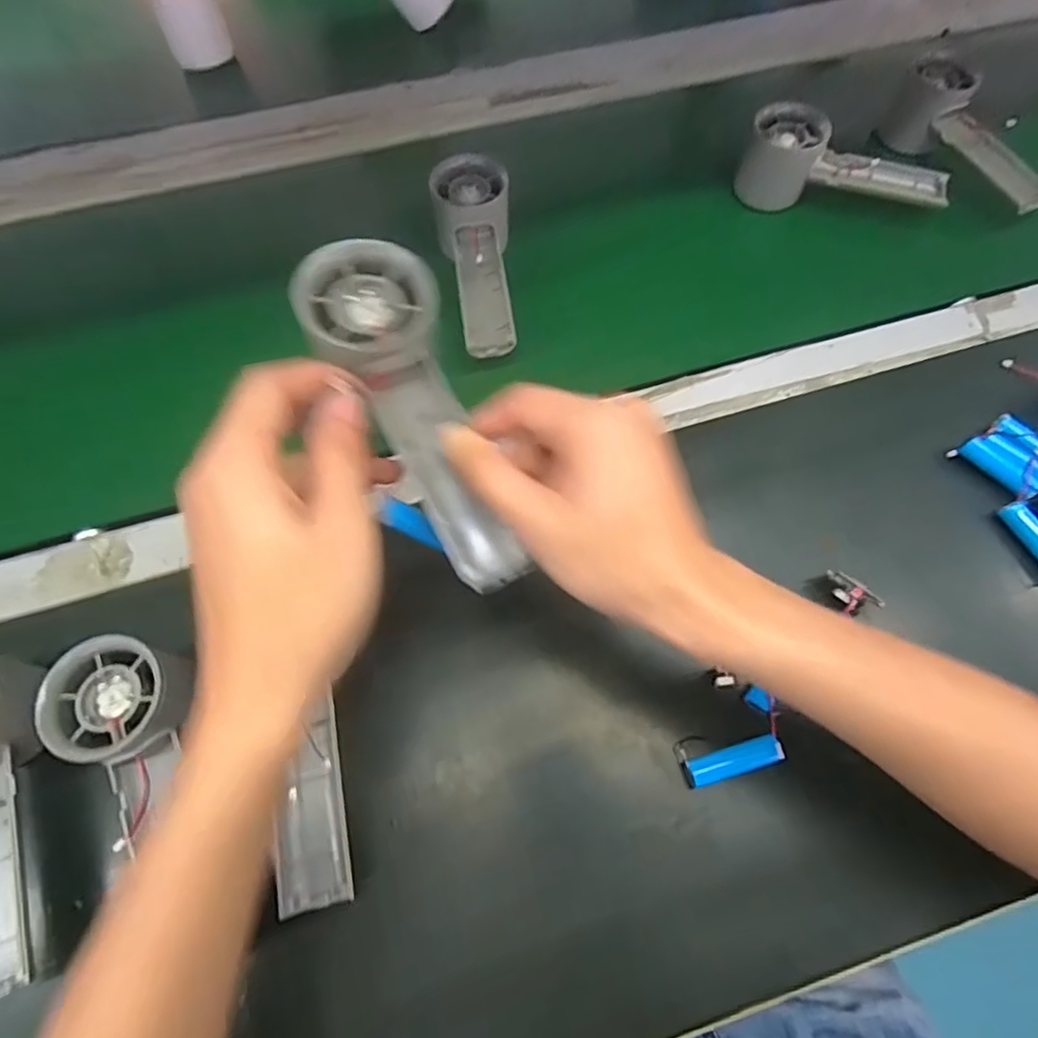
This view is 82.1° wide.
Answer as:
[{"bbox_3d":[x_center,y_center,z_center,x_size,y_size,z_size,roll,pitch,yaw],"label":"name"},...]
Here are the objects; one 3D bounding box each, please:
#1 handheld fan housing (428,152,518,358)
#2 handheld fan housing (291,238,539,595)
[{"bbox_3d":[-0.030,-0.189,0.434,0.054,0.054,0.151,-7,67,-3],"label":"handheld fan housing"},{"bbox_3d":[-0.044,-0.043,0.263,0.055,0.027,0.158,-23,87,-10],"label":"handheld fan housing"}]

